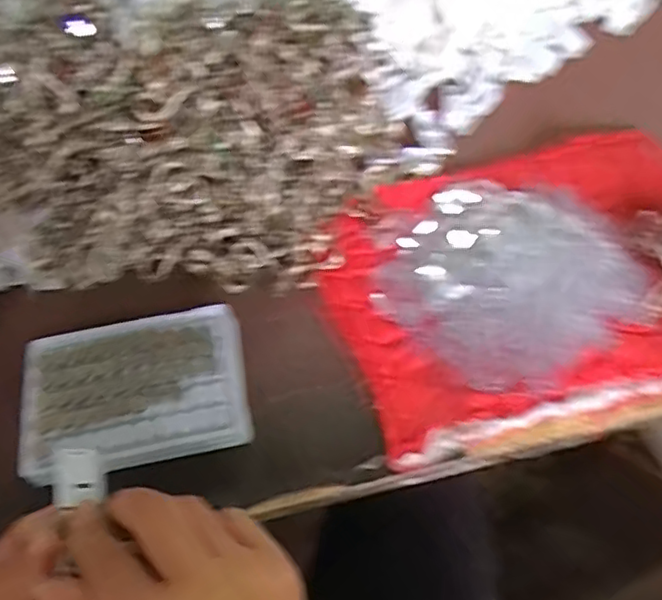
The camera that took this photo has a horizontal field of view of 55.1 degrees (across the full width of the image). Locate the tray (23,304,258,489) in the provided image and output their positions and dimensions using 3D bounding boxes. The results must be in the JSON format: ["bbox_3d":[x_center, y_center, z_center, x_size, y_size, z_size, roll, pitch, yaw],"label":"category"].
[{"bbox_3d":[-0.123,0.057,0.403,0.135,0.016,0.096,-12,56,-5],"label":"tray"}]

